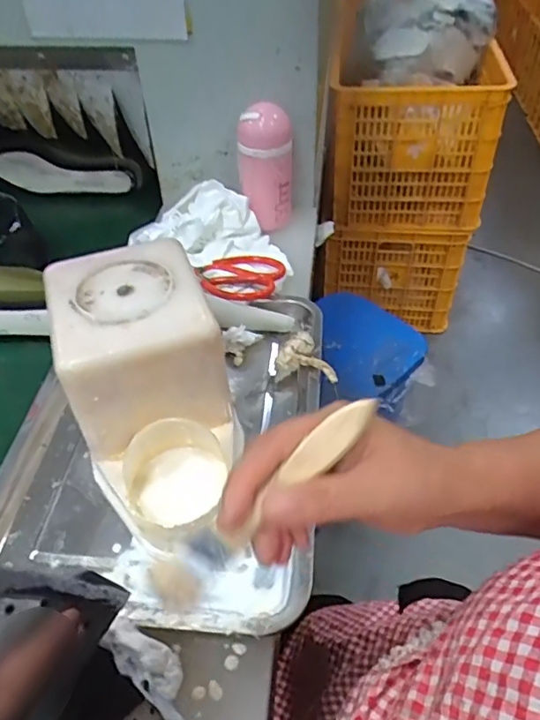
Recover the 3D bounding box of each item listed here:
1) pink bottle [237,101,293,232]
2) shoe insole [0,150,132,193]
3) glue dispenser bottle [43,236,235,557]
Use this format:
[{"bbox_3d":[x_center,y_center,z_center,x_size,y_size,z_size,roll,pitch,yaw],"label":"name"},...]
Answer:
[{"bbox_3d":[-0.006,-0.262,0.772,0.073,0.165,0.062,-1,47,1],"label":"pink bottle"},{"bbox_3d":[-0.385,-0.333,1.002,0.266,0.073,0.019,7,47,8],"label":"shoe insole"},{"bbox_3d":[-0.104,0.016,0.478,0.122,0.121,0.234,-15,48,-12],"label":"glue dispenser bottle"}]

